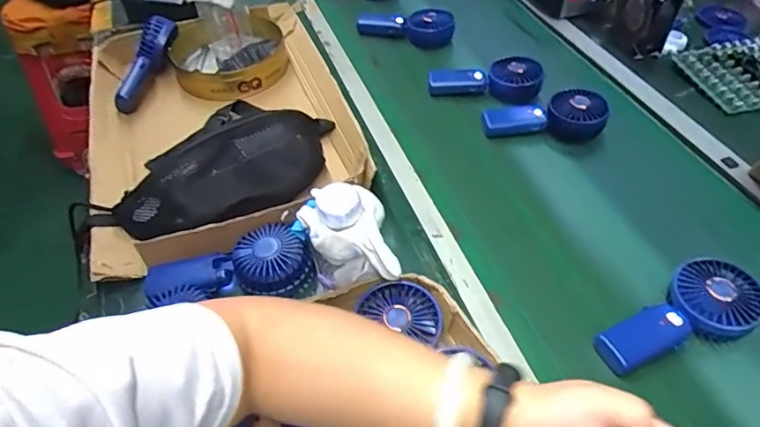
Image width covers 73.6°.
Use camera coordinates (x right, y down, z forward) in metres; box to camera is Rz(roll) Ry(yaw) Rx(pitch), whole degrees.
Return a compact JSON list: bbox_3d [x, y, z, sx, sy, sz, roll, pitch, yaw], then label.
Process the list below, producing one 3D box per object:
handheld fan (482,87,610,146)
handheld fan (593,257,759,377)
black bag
[{"bbox_3d":[0.242,-0.153,0.770,0.188,0.050,0.076,2,47,2],"label":"handheld fan"},{"bbox_3d":[0.318,0.112,0.532,0.181,0.042,0.081,-23,50,-19],"label":"handheld fan"},{"bbox_3d":[-0.203,-0.041,0.639,0.357,0.073,0.152,-21,50,-18],"label":"black bag"}]

